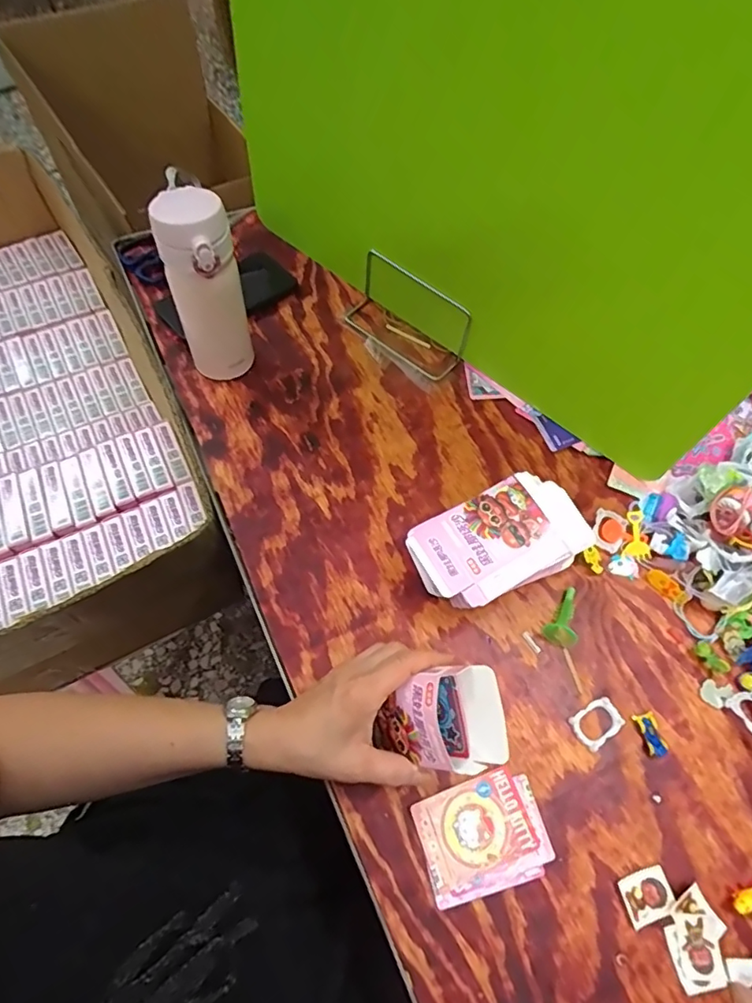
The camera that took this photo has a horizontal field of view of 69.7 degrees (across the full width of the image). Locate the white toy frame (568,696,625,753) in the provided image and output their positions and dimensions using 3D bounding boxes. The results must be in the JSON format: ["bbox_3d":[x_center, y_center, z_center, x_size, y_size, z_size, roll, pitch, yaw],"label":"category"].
[{"bbox_3d":[0.191,0.191,0.465,0.044,0.004,0.030,-31,69,-18],"label":"white toy frame"}]

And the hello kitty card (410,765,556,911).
[{"bbox_3d":[0.084,0.262,0.425,0.099,0.005,0.077,-14,64,-10],"label":"hello kitty card"}]

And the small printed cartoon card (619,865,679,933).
[{"bbox_3d":[0.207,0.300,0.410,0.039,0.004,0.031,-13,64,-10],"label":"small printed cartoon card"}]

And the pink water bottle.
[{"bbox_3d":[-0.170,-0.212,0.545,0.063,0.183,0.082,-16,65,-11],"label":"pink water bottle"}]

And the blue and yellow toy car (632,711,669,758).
[{"bbox_3d":[0.236,0.200,0.462,0.020,0.007,0.034,-12,64,-10],"label":"blue and yellow toy car"}]

